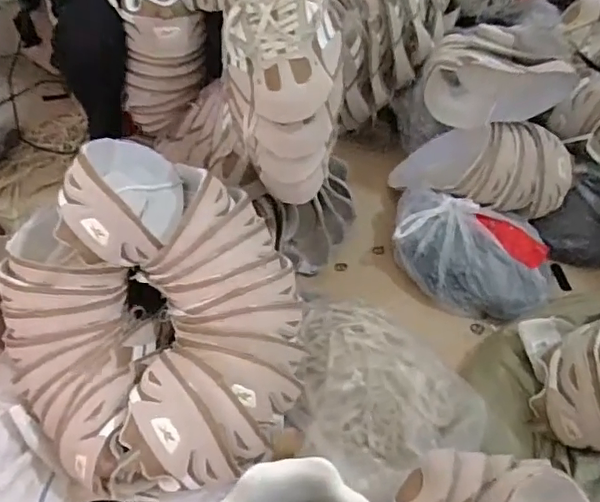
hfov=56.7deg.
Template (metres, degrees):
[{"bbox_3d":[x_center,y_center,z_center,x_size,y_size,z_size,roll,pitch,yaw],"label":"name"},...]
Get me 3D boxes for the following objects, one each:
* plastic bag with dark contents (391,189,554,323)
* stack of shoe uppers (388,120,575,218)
[{"bbox_3d":[0.287,0.004,0.941,0.275,0.088,0.177,18,49,15],"label":"plastic bag with dark contents"},{"bbox_3d":[0.310,-0.150,1.020,0.317,0.149,0.157,13,44,41],"label":"stack of shoe uppers"}]

